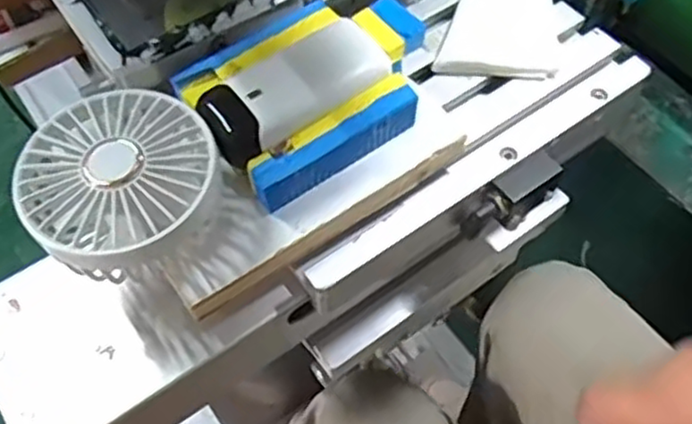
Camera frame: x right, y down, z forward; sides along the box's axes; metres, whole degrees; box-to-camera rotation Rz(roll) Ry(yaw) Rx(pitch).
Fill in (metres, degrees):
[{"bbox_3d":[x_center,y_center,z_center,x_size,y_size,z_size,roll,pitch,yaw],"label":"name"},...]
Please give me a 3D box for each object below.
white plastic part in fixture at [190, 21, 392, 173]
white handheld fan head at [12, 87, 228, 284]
[{"bbox_3d":[-0.025,-0.062,0.354,0.092,0.018,0.044,-36,64,-17],"label":"white plastic part in fixture"},{"bbox_3d":[-0.100,-0.010,0.330,0.085,0.040,0.088,-1,59,2],"label":"white handheld fan head"}]

